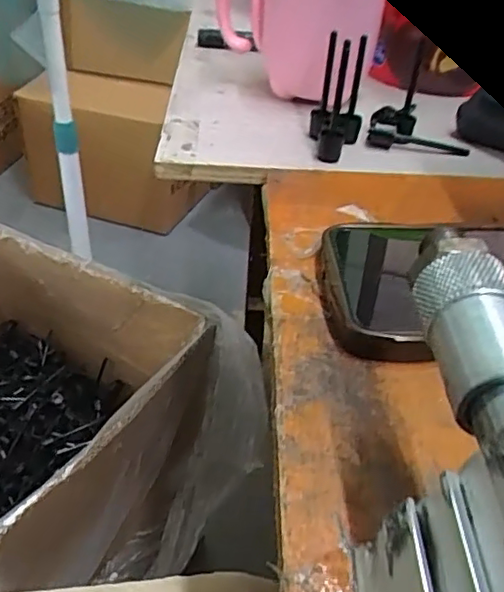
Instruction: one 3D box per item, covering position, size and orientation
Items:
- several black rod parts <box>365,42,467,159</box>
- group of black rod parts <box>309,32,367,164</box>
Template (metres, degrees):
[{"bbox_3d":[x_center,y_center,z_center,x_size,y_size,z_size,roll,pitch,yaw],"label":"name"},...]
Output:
[{"bbox_3d":[0.105,-0.122,0.382,0.062,0.053,0.036,5,38,0],"label":"several black rod parts"},{"bbox_3d":[0.050,-0.116,0.357,0.030,0.063,0.040,10,38,7],"label":"group of black rod parts"}]

